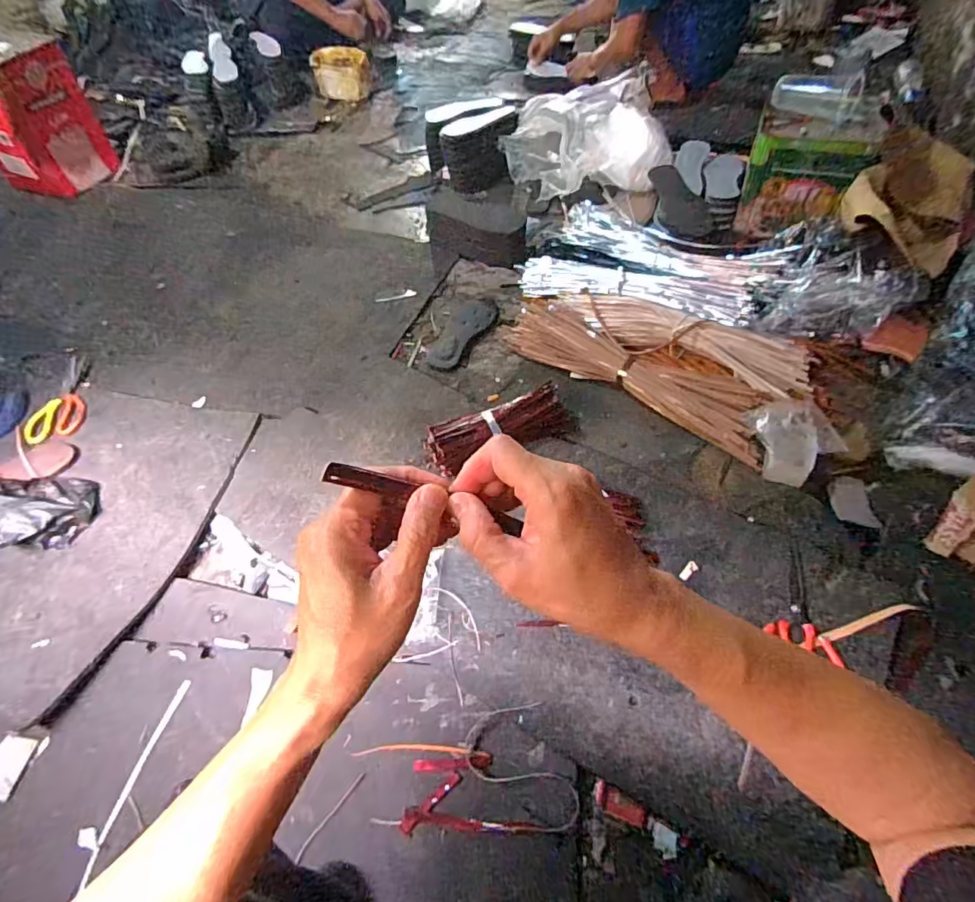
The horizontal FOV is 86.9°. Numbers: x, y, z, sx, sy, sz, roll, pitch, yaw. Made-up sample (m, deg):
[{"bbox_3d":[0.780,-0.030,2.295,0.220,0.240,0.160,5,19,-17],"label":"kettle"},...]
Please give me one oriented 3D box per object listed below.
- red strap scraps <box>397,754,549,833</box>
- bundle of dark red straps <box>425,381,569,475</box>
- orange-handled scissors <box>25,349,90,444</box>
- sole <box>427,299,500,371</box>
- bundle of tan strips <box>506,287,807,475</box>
[{"bbox_3d":[-0.019,0.435,0.656,0.173,0.004,0.084,-2,57,1],"label":"red strap scraps"},{"bbox_3d":[0.019,-0.037,0.921,0.256,0.056,0.078,-19,58,-9],"label":"bundle of dark red straps"},{"bbox_3d":[-0.973,-0.140,1.190,0.119,0.010,0.288,-11,57,-5],"label":"orange-handled scissors"},{"bbox_3d":[-0.052,-0.261,1.142,0.092,0.014,0.237,23,61,16],"label":"sole"},{"bbox_3d":[0.320,-0.201,1.026,0.563,0.097,0.243,33,64,21],"label":"bundle of tan strips"}]

